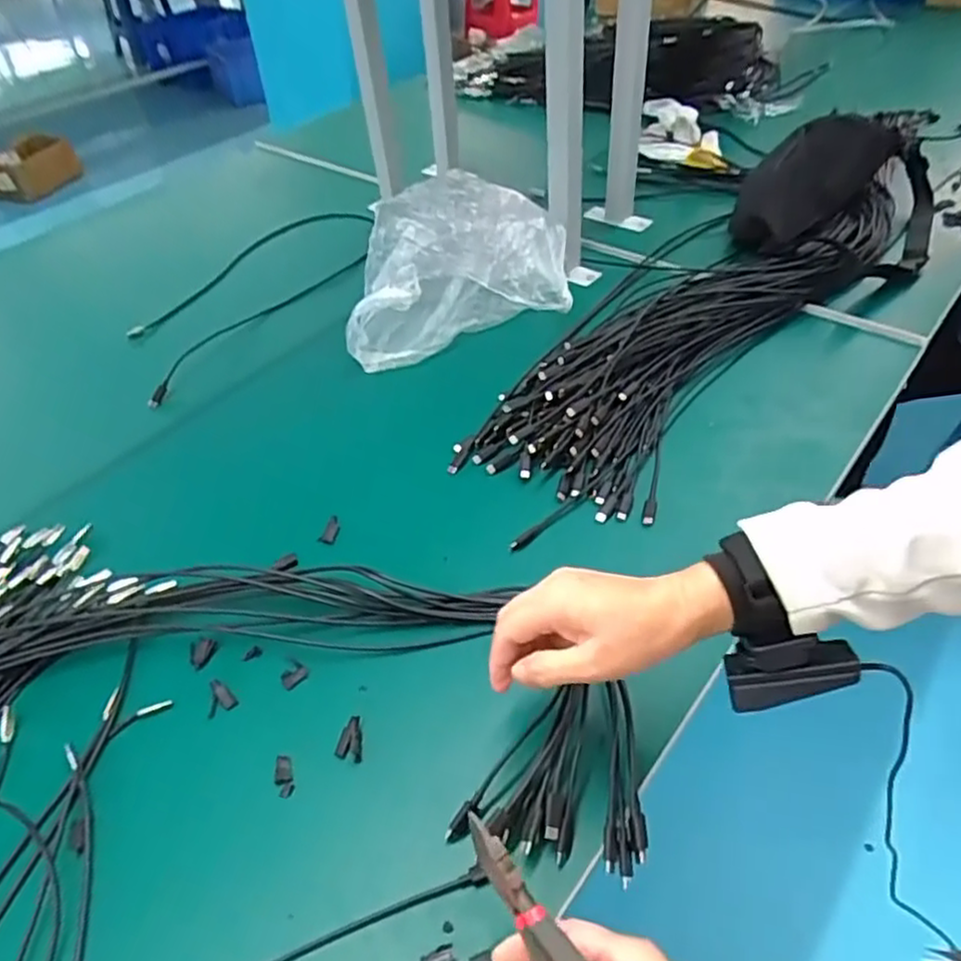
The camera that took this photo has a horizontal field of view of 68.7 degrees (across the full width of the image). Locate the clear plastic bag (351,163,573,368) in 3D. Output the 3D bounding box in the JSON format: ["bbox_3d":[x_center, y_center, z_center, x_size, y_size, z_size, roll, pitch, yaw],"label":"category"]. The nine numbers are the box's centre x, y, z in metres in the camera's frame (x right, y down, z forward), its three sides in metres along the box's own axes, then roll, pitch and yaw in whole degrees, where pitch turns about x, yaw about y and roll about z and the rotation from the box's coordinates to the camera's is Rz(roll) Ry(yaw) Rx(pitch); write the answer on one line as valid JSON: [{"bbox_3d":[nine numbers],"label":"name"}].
[{"bbox_3d":[-0.033,-0.268,0.853,0.263,0.119,0.211,-9,46,-3],"label":"clear plastic bag"}]

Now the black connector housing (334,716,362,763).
[{"bbox_3d":[-0.095,0.186,0.502,0.019,0.008,0.032,-8,46,-2],"label":"black connector housing"}]

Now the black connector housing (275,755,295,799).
[{"bbox_3d":[-0.137,0.206,0.490,0.012,0.004,0.030,-18,47,-11],"label":"black connector housing"}]

